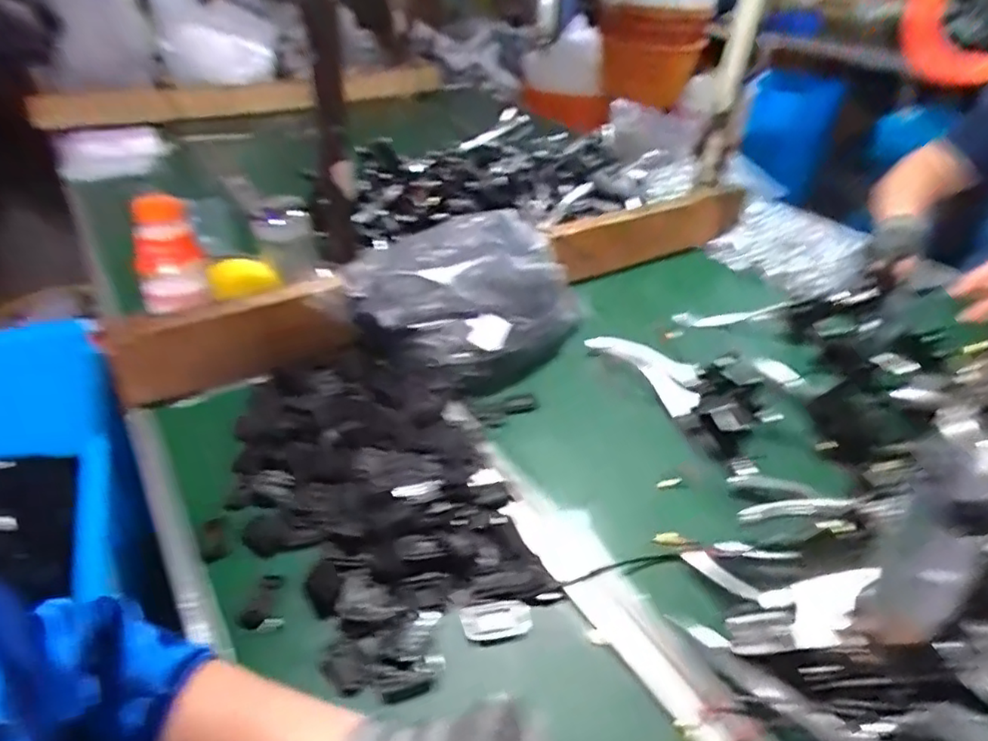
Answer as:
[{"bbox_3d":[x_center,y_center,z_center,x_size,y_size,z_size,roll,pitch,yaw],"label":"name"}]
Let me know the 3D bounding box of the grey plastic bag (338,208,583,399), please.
[{"bbox_3d":[-0.031,-0.092,0.740,0.190,0.104,0.259,29,45,31],"label":"grey plastic bag"}]

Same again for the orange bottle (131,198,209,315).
[{"bbox_3d":[-0.357,-0.121,0.674,0.065,0.122,0.081,-14,40,-20],"label":"orange bottle"}]

